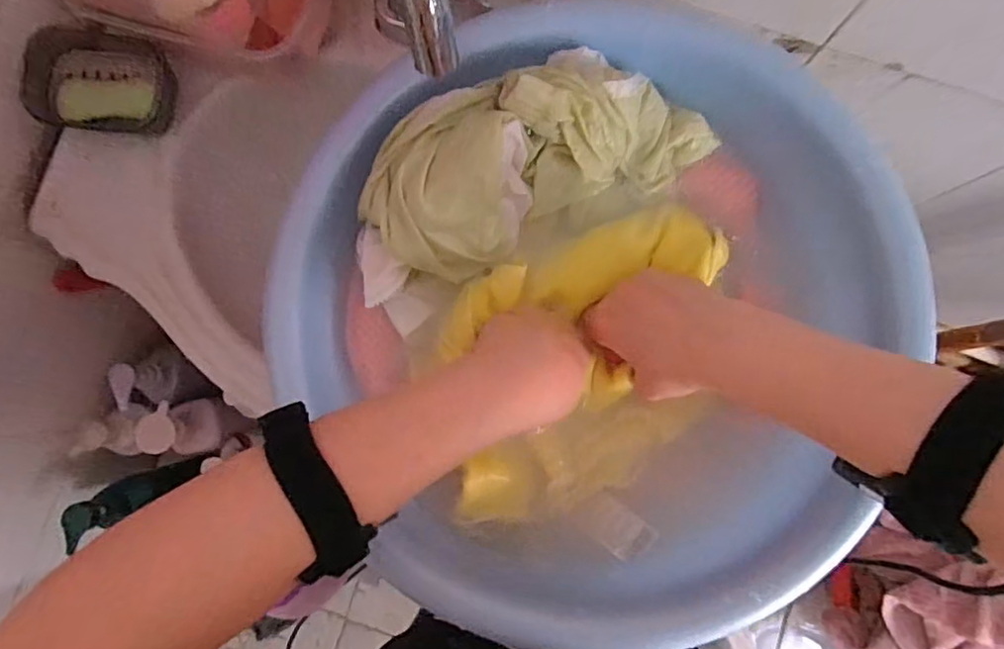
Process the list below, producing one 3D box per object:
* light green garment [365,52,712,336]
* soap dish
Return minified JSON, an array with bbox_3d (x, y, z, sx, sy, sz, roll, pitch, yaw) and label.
[{"bbox_3d":[0.008,-0.100,0.376,0.230,0.064,0.102,-29,84,-1],"label":"light green garment"},{"bbox_3d":[-0.325,-0.201,0.501,0.103,0.041,0.085,15,85,3],"label":"soap dish"}]

